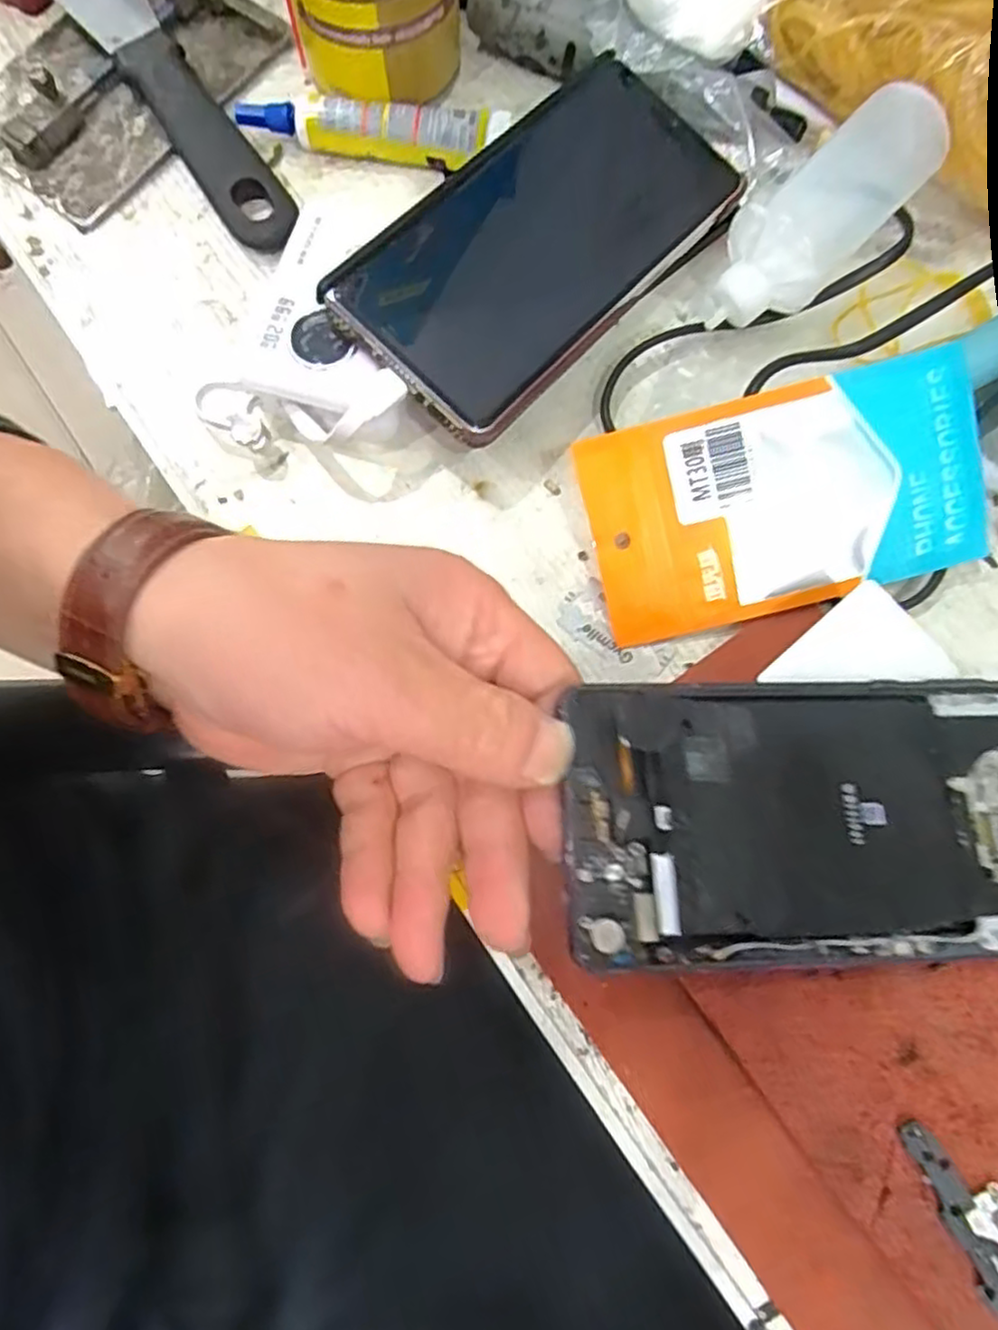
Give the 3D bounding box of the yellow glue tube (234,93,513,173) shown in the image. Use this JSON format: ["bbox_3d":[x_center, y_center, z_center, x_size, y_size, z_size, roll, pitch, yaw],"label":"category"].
[{"bbox_3d":[-0.053,-0.218,0.293,0.110,0.017,0.020,4,76,2],"label":"yellow glue tube"}]

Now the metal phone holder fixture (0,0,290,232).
[{"bbox_3d":[-0.165,-0.252,0.304,0.089,0.018,0.124,37,79,9],"label":"metal phone holder fixture"}]

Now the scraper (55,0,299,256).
[{"bbox_3d":[-0.130,-0.232,0.297,0.032,0.015,0.179,-33,78,-7],"label":"scraper"}]

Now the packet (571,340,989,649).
[{"bbox_3d":[0.095,-0.054,0.238,0.127,0.007,0.070,-14,103,4],"label":"packet"}]

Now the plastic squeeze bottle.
[{"bbox_3d":[0.113,-0.158,0.253,0.092,0.028,0.034,-42,79,7],"label":"plastic squeeze bottle"}]

